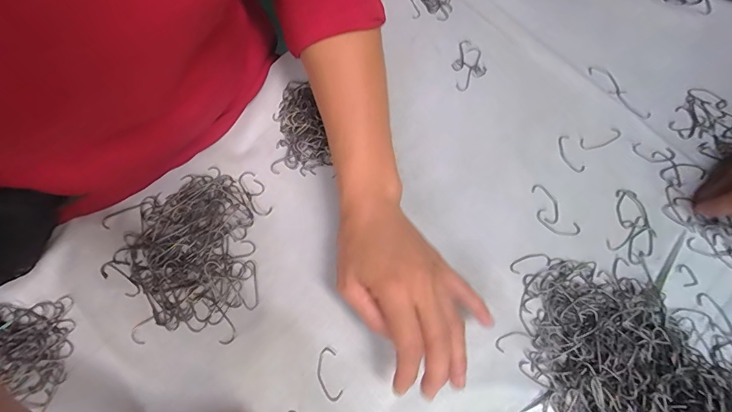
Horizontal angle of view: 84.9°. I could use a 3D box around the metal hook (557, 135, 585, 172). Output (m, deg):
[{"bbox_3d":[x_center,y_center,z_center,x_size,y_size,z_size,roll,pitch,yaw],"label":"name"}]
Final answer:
[{"bbox_3d":[0.193,-0.049,0.380,0.015,0.004,0.039,-18,72,-7],"label":"metal hook"}]

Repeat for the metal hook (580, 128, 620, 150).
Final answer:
[{"bbox_3d":[0.228,-0.064,0.386,0.046,0.004,0.013,-18,72,-7],"label":"metal hook"}]

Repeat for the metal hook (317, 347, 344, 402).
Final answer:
[{"bbox_3d":[-0.030,0.133,0.314,0.017,0.004,0.039,-12,71,-5],"label":"metal hook"}]

